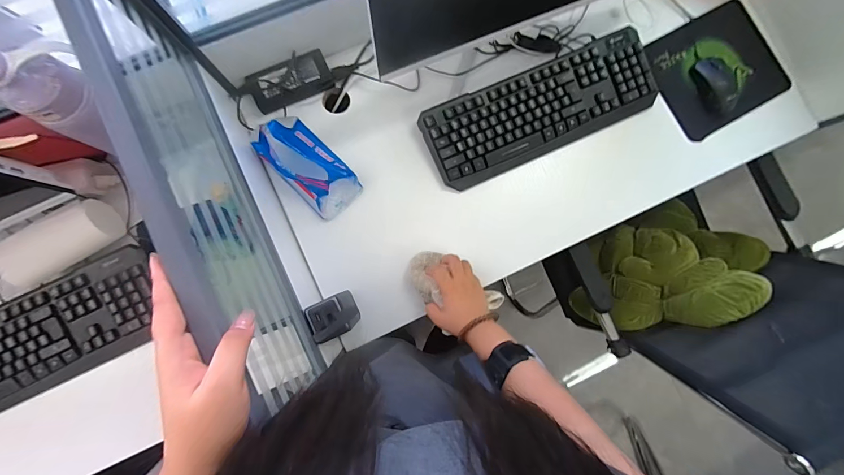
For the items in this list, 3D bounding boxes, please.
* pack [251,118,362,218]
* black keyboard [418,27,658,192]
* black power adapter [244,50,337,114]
[{"bbox_3d":[-0.190,-0.121,0.595,0.172,0.059,0.093,45,85,1],"label":"pack"},{"bbox_3d":[0.216,-0.230,0.640,0.427,0.034,0.147,-24,87,-5],"label":"black keyboard"},{"bbox_3d":[-0.228,-0.272,0.616,0.138,0.034,0.059,-26,87,-5],"label":"black power adapter"}]

